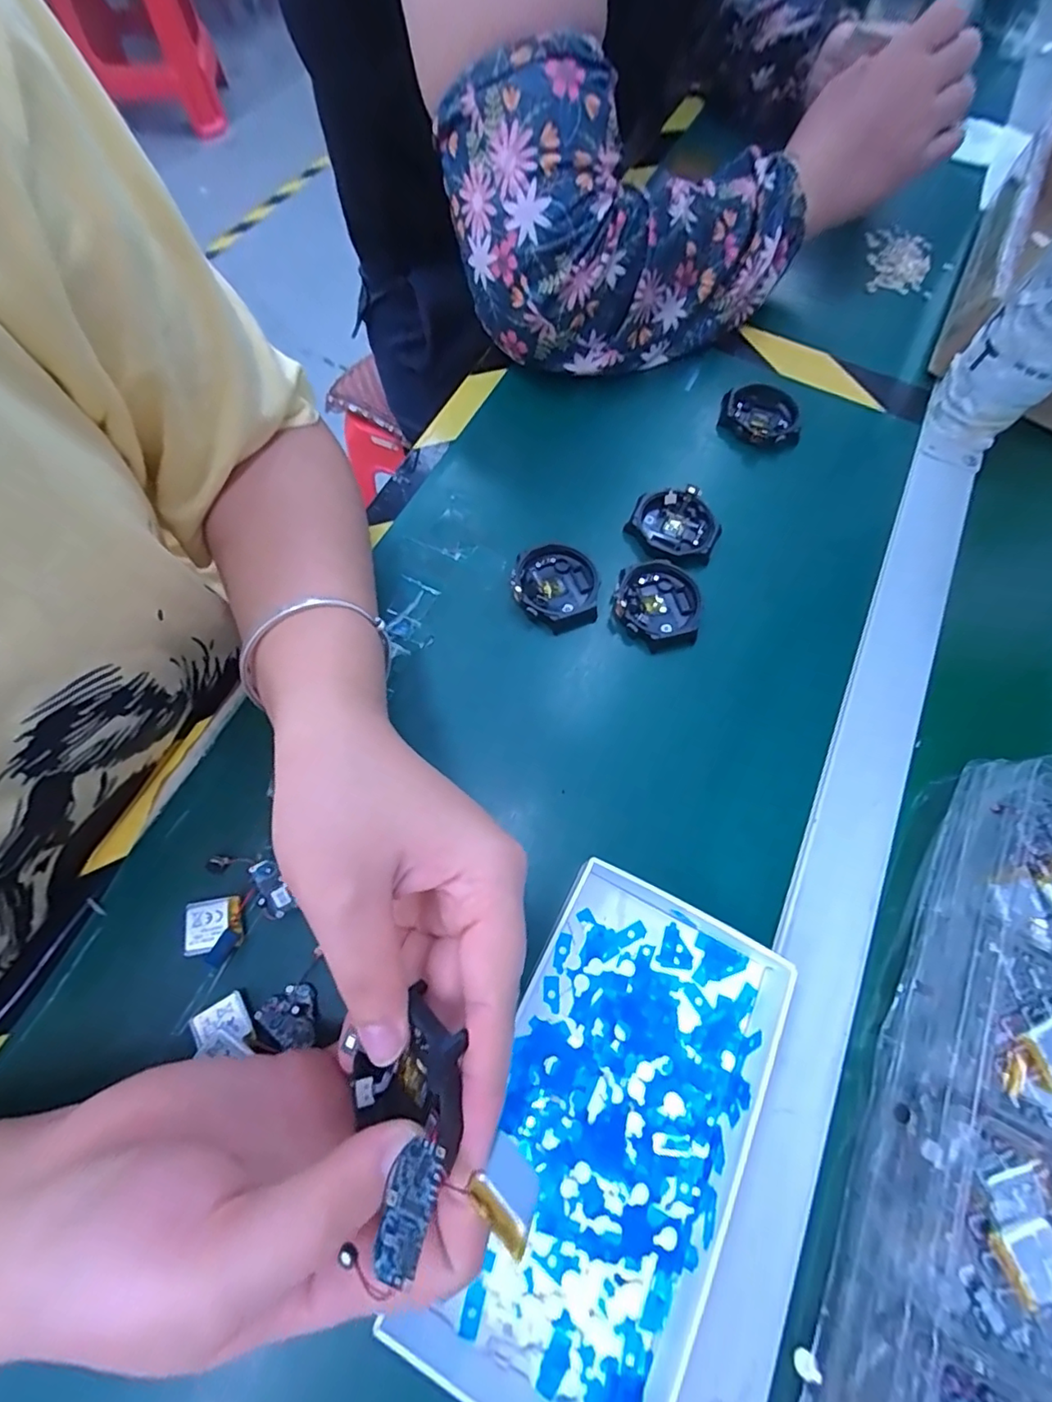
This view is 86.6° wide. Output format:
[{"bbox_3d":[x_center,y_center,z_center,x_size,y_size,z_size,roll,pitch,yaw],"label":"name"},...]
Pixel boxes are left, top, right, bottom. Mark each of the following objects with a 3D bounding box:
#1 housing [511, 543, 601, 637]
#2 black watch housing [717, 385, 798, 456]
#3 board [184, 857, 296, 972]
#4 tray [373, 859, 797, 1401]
[{"bbox_3d":[0.017,-0.066,0.325,0.049,0.010,0.050,5,69,-2],"label":"housing"},{"bbox_3d":[0.161,-0.200,0.389,0.050,0.013,0.053,1,67,-2],"label":"black watch housing"},{"bbox_3d":[-0.135,0.092,0.253,0.045,0.008,0.040,-38,76,-16],"label":"board"},{"bbox_3d":[0.035,0.169,0.222,0.098,0.028,0.179,26,70,6],"label":"tray"}]

